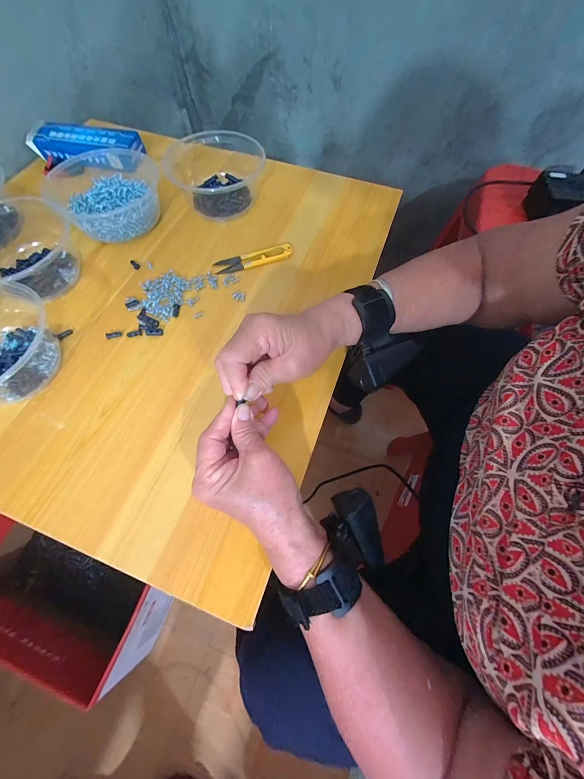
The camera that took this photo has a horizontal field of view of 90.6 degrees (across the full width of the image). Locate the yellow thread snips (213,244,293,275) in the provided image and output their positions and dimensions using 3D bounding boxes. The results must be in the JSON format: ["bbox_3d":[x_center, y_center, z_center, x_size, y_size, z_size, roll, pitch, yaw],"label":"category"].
[{"bbox_3d":[-0.052,-0.177,0.388,0.105,0.011,0.026,-14,67,-7],"label":"yellow thread snips"}]

